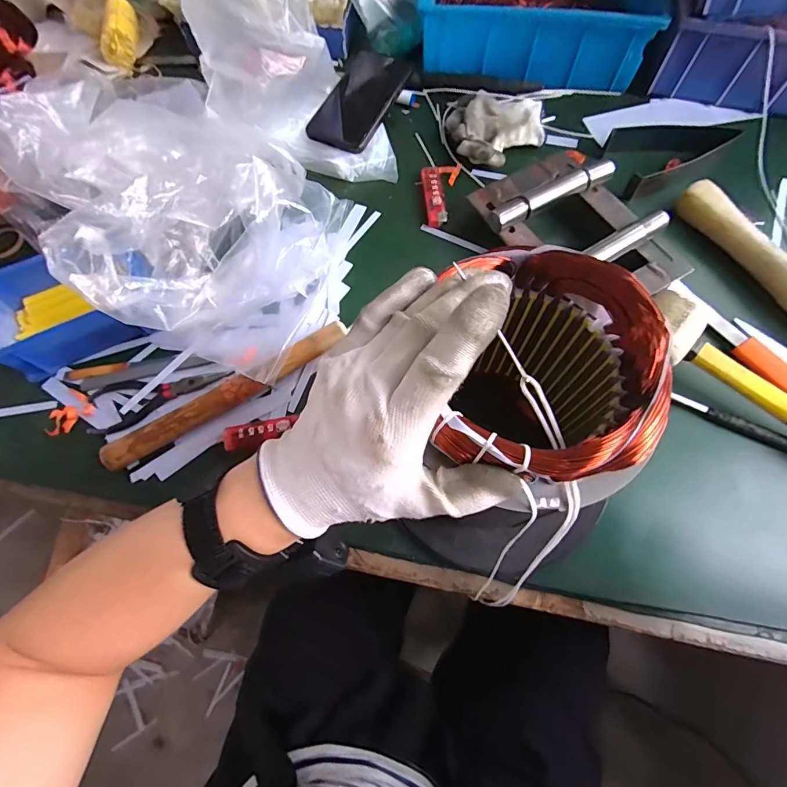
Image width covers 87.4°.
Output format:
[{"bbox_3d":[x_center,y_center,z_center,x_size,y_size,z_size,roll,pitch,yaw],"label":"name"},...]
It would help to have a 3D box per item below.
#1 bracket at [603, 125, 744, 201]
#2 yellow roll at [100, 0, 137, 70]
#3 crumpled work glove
[{"bbox_3d":[0.310,-0.280,0.470,0.140,0.032,0.084,-23,70,-7],"label":"bracket"},{"bbox_3d":[-0.386,-0.512,0.577,0.043,0.042,0.101,4,87,3],"label":"yellow roll"},{"bbox_3d":[0.126,-0.315,0.489,0.114,0.036,0.110,-1,69,1],"label":"crumpled work glove"}]

